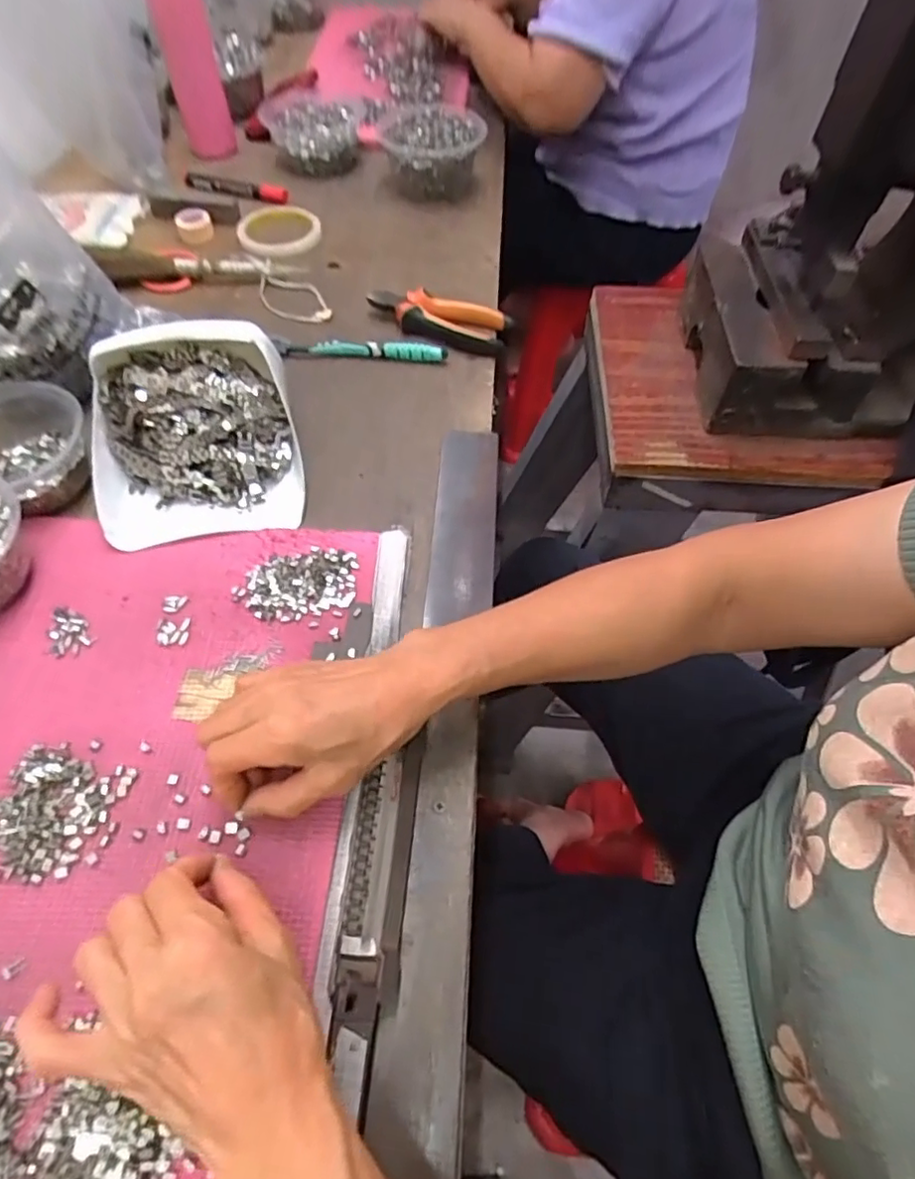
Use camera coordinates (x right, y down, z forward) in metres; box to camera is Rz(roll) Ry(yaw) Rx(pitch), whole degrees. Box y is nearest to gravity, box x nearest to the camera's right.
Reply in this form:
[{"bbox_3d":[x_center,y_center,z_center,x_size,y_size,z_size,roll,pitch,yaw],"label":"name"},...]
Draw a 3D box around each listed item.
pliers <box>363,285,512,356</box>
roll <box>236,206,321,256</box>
[{"bbox_3d":[-0.023,-0.272,0.628,0.151,0.035,0.060,11,57,7],"label":"pliers"},{"bbox_3d":[-0.217,-0.434,0.735,0.099,0.019,0.099,0,56,0],"label":"roll"}]

